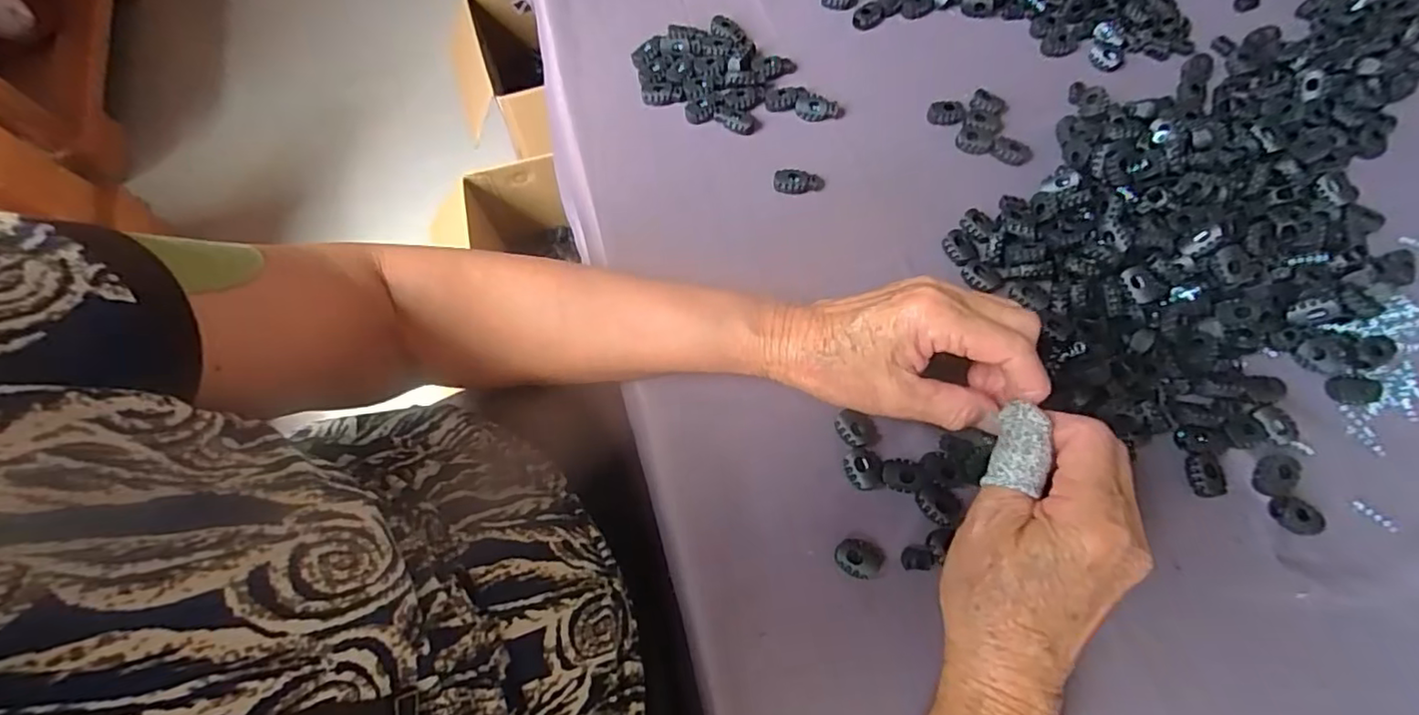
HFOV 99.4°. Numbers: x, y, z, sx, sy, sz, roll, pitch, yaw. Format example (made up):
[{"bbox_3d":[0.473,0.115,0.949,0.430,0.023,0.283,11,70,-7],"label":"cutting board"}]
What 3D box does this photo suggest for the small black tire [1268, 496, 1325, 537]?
[{"bbox_3d":[0.299,0.080,0.304,0.020,0.012,0.016,12,70,5],"label":"small black tire"}]

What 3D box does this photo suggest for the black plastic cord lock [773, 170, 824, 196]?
[{"bbox_3d":[0.059,-0.114,0.392,0.034,0.009,0.013,-5,69,-1],"label":"black plastic cord lock"}]

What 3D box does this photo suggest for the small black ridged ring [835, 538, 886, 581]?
[{"bbox_3d":[0.076,0.102,0.305,0.023,0.004,0.020,31,73,12],"label":"small black ridged ring"}]

